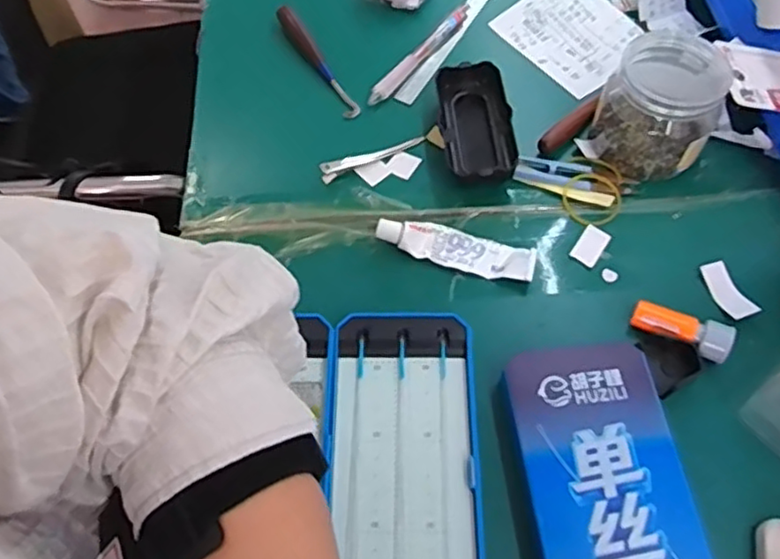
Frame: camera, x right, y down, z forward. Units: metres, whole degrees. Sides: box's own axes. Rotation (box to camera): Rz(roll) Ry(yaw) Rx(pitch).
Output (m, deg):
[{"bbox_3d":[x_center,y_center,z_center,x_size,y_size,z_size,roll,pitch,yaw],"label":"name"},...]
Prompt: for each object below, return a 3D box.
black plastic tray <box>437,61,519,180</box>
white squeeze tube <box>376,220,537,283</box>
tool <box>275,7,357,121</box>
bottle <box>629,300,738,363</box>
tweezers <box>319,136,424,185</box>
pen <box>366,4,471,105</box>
[{"bbox_3d":[0.066,-0.118,0.500,0.051,0.029,0.115,-3,59,0],"label":"black plastic tray"},{"bbox_3d":[0.045,-0.023,0.449,0.108,0.010,0.027,15,73,0],"label":"white squeeze tube"},{"bbox_3d":[-0.061,-0.182,0.544,0.015,0.016,0.128,-26,62,-13],"label":"tool"},{"bbox_3d":[0.186,0.032,0.418,0.060,0.020,0.023,27,64,16],"label":"bottle"},{"bbox_3d":[-0.013,-0.096,0.497,0.085,0.014,0.013,-25,62,-13],"label":"tweezers"},{"bbox_3d":[0.029,-0.192,0.555,0.011,0.013,0.141,33,65,19],"label":"pen"}]

